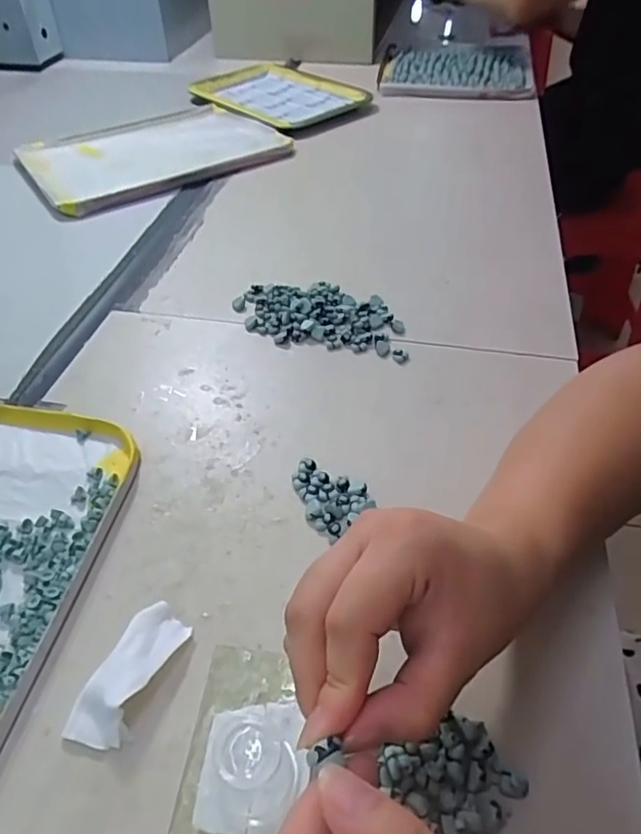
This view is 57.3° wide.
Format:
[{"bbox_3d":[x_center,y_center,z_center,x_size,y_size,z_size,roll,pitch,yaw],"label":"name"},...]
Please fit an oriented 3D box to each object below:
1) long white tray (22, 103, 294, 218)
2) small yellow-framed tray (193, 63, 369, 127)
[{"bbox_3d":[-0.219,-0.344,0.755,0.301,0.017,0.228,-26,51,-24],"label":"long white tray"},{"bbox_3d":[-0.064,-0.487,0.893,0.192,0.021,0.254,-29,52,-26],"label":"small yellow-framed tray"}]

